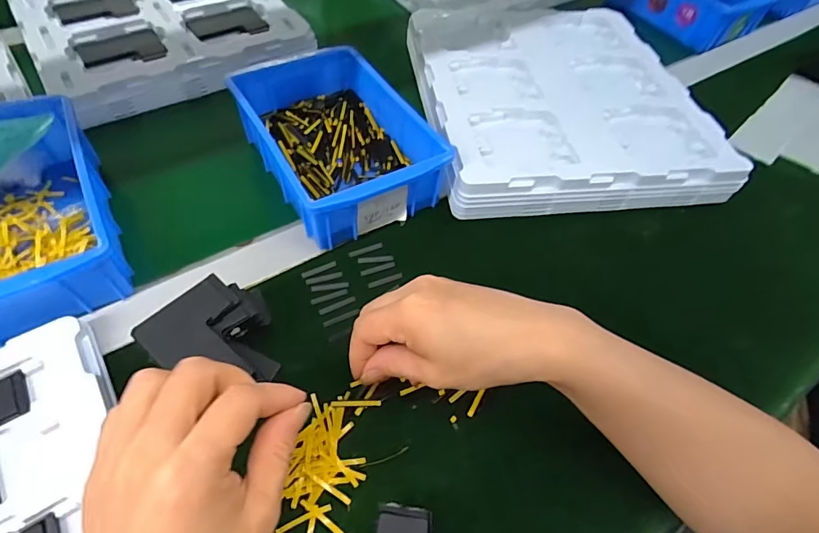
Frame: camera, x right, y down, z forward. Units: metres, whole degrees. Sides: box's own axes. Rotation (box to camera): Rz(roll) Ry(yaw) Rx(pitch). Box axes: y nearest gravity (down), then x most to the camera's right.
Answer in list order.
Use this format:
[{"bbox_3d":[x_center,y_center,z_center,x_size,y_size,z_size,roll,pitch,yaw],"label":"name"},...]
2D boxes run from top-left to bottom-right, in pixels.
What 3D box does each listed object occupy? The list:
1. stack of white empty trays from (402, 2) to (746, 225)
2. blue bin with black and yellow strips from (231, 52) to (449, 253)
[{"bbox_3d":[0.165,-0.209,0.527,0.300,0.056,0.356,-4,55,-8],"label":"stack of white empty trays"},{"bbox_3d":[-0.067,-0.120,0.424,0.134,0.060,0.205,-25,61,-21],"label":"blue bin with black and yellow strips"}]

